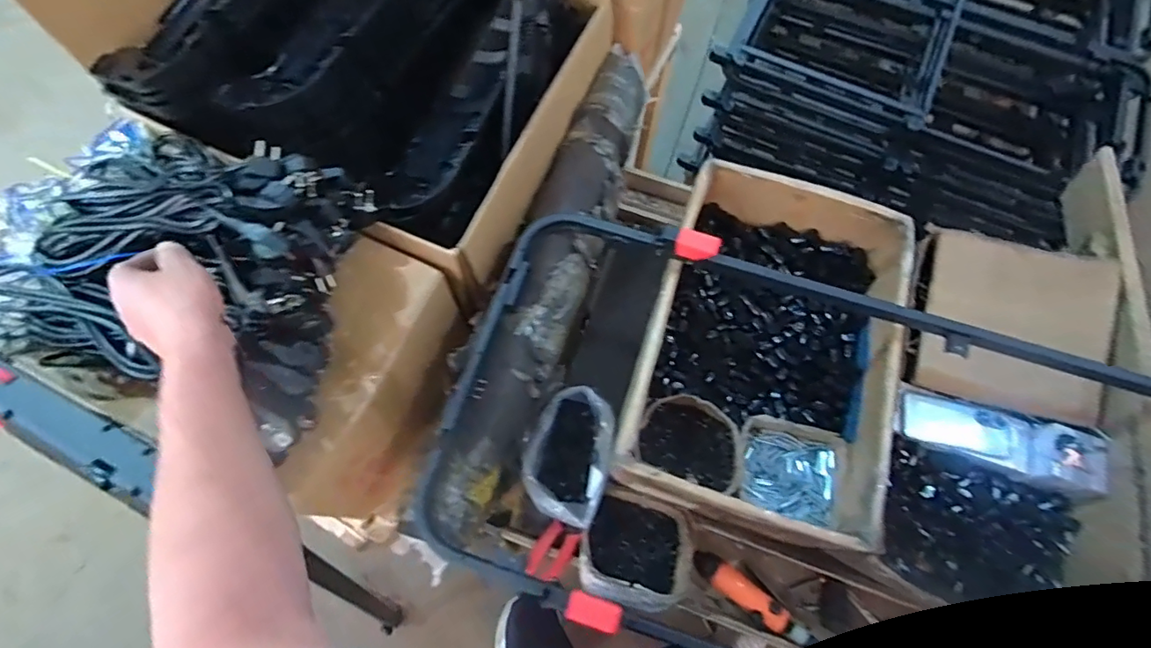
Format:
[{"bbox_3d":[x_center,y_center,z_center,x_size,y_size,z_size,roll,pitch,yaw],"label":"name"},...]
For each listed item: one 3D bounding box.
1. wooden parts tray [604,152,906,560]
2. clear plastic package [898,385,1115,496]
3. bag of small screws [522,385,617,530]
[{"bbox_3d":[0.291,0.038,0.824,0.348,0.172,0.519,18,70,8],"label":"wooden parts tray"},{"bbox_3d":[0.622,0.165,0.781,0.274,0.070,0.091,18,70,8],"label":"clear plastic package"},{"bbox_3d":[-0.007,0.200,0.805,0.125,0.107,0.182,20,70,9],"label":"bag of small screws"}]

